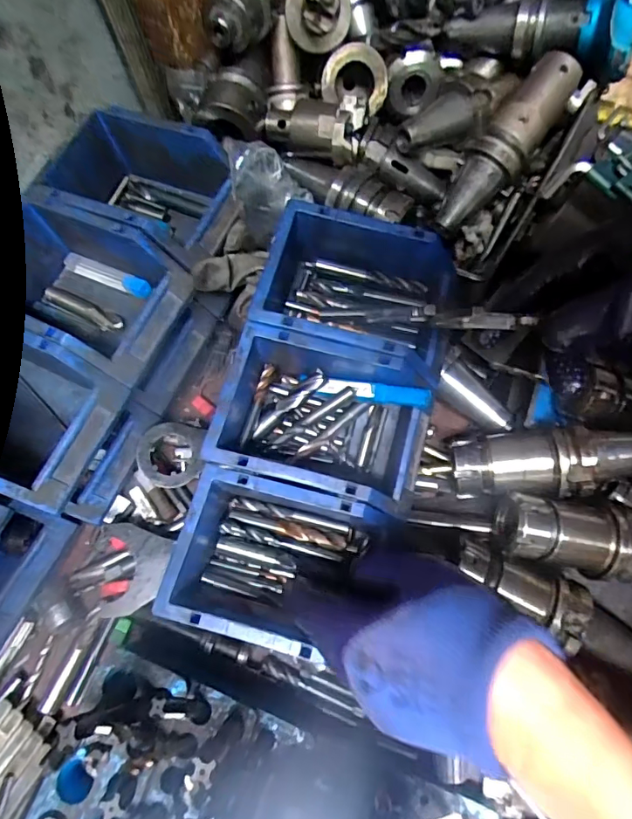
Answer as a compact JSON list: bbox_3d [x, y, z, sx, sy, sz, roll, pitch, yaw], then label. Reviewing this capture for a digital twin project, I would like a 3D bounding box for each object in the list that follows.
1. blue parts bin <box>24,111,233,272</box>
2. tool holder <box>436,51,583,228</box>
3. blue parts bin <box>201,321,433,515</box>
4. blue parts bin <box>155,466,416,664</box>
[{"bbox_3d":[-0.151,-0.186,0.441,0.152,0.072,0.107,21,73,9],"label":"blue parts bin"},{"bbox_3d":[0.171,-0.240,0.460,0.051,0.049,0.175,39,97,14],"label":"tool holder"},{"bbox_3d":[0.007,0.011,0.379,0.144,0.079,0.103,13,71,6],"label":"blue parts bin"},{"bbox_3d":[-0.023,0.112,0.365,0.147,0.063,0.104,14,71,7],"label":"blue parts bin"}]

